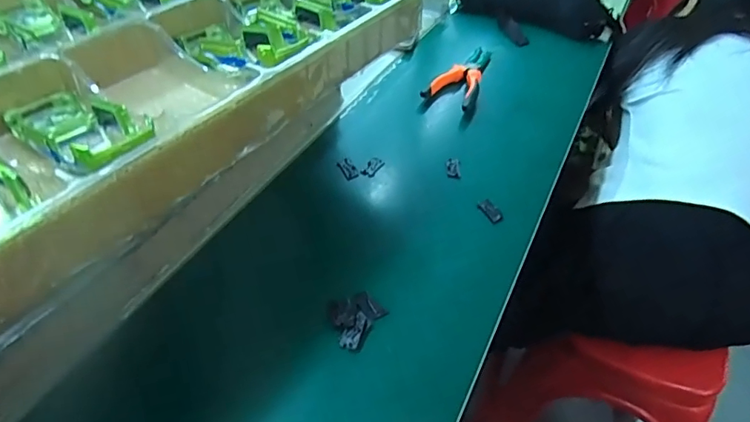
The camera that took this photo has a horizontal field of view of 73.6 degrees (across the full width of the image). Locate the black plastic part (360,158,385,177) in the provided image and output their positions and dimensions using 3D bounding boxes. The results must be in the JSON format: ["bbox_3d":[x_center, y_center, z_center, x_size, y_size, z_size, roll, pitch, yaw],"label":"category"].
[{"bbox_3d":[-0.003,-0.055,0.633,0.018,0.009,0.031,28,49,21],"label":"black plastic part"}]

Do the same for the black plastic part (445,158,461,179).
[{"bbox_3d":[0.099,-0.054,0.637,0.017,0.009,0.033,4,45,-1],"label":"black plastic part"}]

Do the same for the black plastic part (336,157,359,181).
[{"bbox_3d":[-0.034,-0.053,0.625,0.019,0.006,0.034,-19,49,-22],"label":"black plastic part"}]

